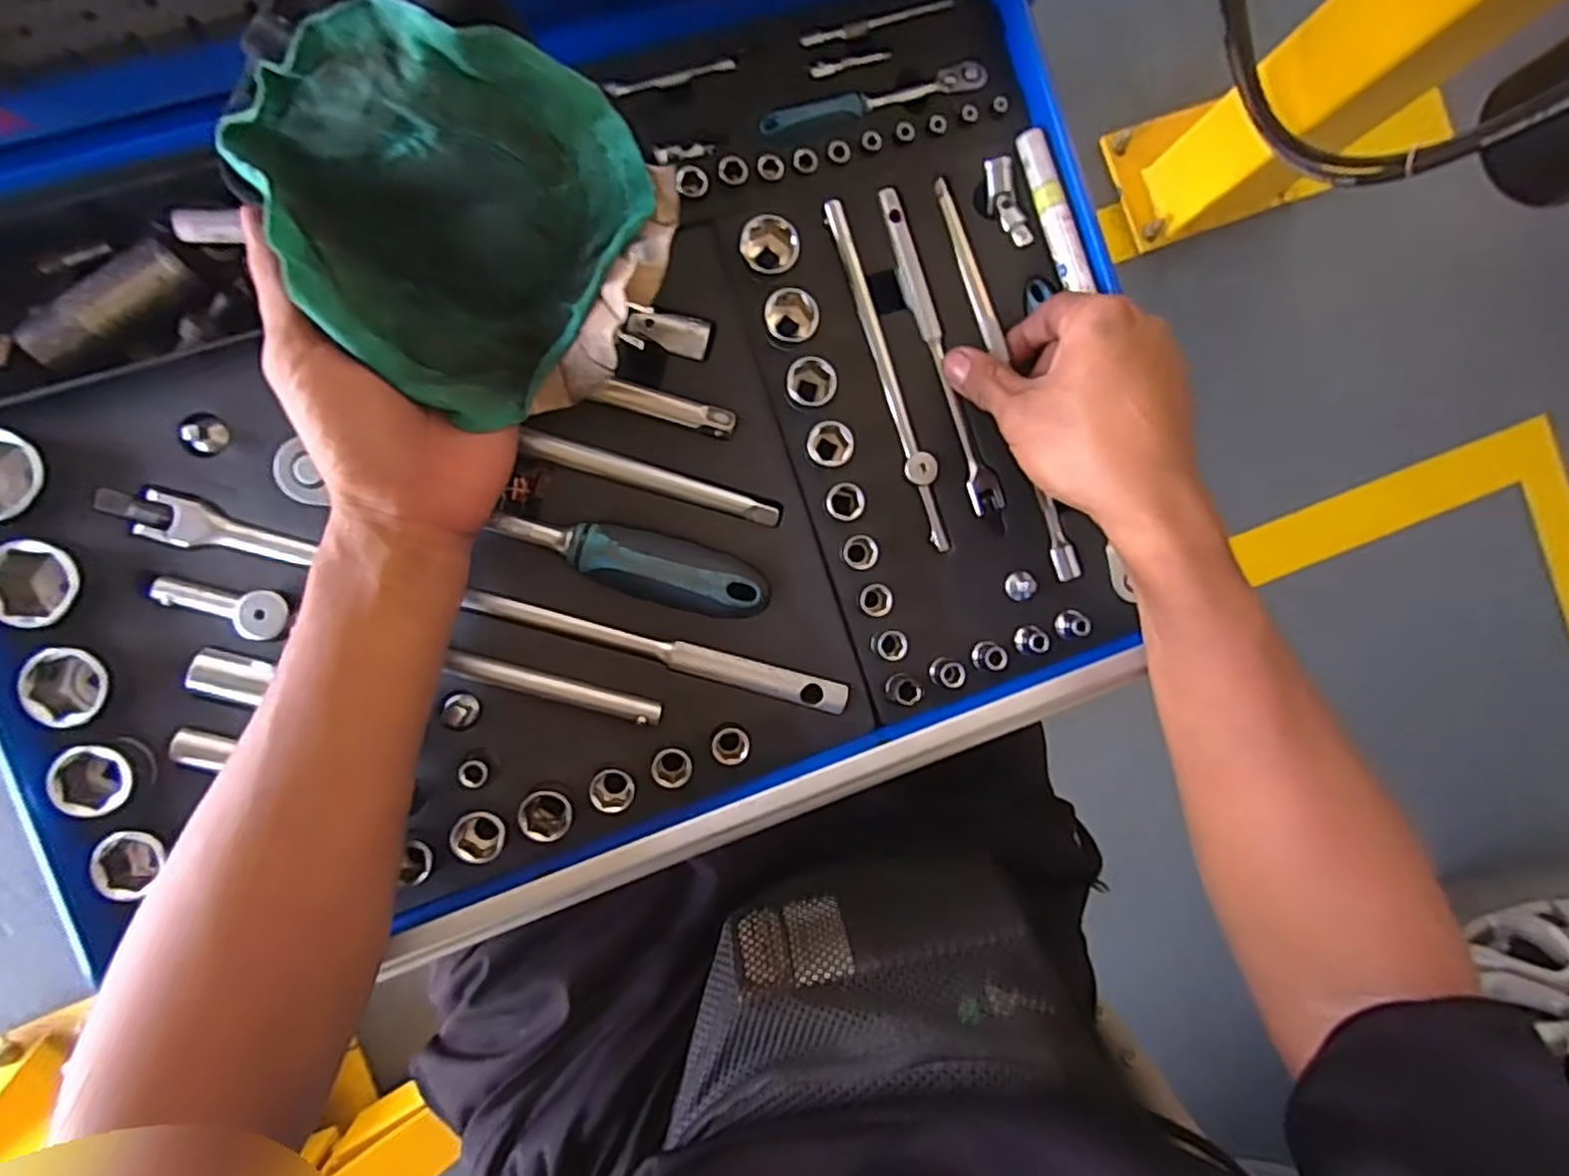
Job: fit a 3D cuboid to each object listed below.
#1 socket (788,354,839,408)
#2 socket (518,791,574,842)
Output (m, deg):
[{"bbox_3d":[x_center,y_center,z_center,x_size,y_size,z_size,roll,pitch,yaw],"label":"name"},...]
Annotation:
[{"bbox_3d":[0.013,-0.106,0.377,0.025,0.025,0.022,22,87,-6],"label":"socket"},{"bbox_3d":[-0.118,0.113,0.362,0.024,0.023,0.022,0,90,-7],"label":"socket"}]

